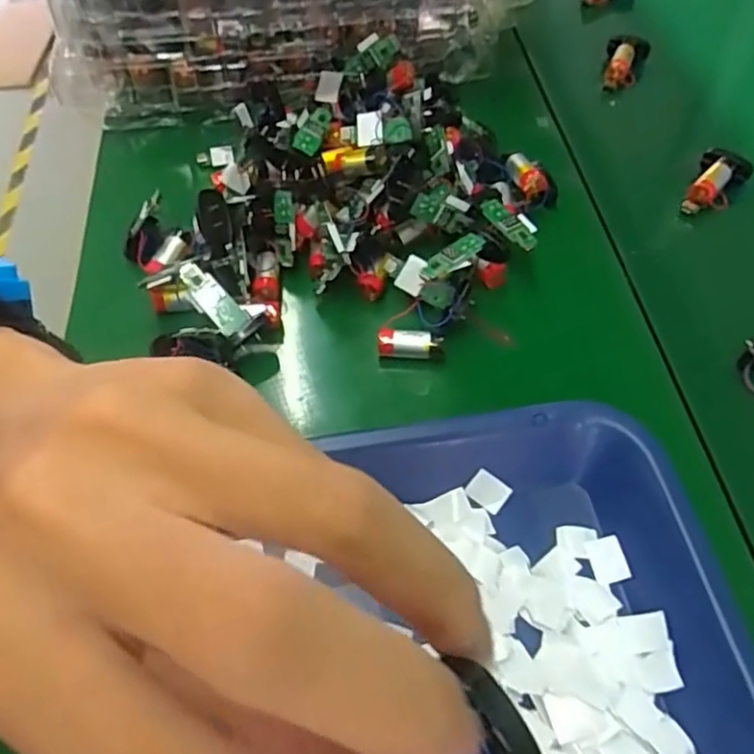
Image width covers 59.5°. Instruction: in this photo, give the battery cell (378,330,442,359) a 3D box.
[{"bbox_3d":[0.018,-0.019,0.369,0.034,0.015,0.011,1,56,4],"label":"battery cell"}]

